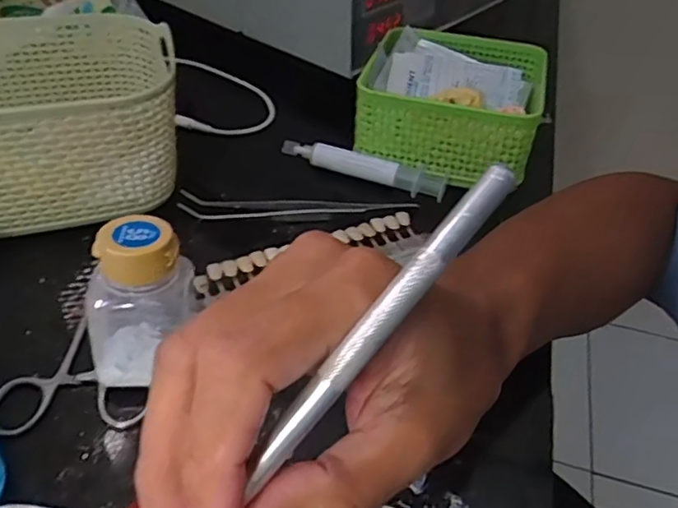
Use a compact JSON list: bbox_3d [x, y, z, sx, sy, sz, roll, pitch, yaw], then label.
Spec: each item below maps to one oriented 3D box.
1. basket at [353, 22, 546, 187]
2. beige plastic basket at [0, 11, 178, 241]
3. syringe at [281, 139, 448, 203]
[{"bbox_3d":[0.089,-0.120,0.466,0.130,0.056,0.127,14,42,9],"label":"basket"},{"bbox_3d":[-0.190,-0.081,0.352,0.173,0.074,0.131,-10,44,-17],"label":"beige plastic basket"},{"bbox_3d":[0.017,-0.064,0.443,0.125,0.020,0.021,14,42,10],"label":"syringe"}]

